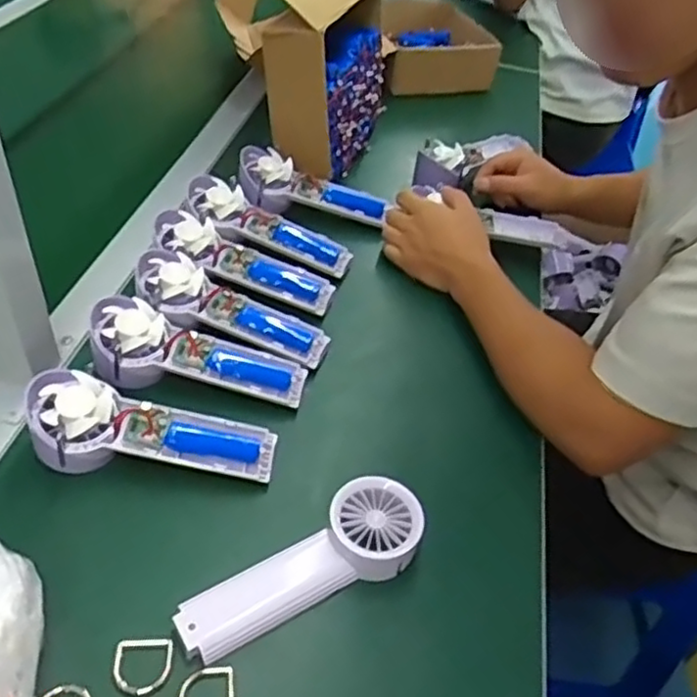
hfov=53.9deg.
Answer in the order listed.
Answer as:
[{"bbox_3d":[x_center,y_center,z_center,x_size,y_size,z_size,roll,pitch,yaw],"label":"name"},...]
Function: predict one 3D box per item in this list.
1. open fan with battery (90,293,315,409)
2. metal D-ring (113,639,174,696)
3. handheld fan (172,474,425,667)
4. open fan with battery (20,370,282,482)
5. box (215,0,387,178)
[{"bbox_3d":[-0.123,0.011,0.561,0.175,0.048,0.056,16,43,-10],"label":"open fan with battery"},{"bbox_3d":[-0.120,0.186,0.402,0.033,0.006,0.030,6,52,-16],"label":"metal D-ring"},{"bbox_3d":[-0.029,0.137,0.444,0.167,0.033,0.056,-18,49,-24],"label":"handheld fan"},{"bbox_3d":[-0.142,0.066,0.499,0.176,0.047,0.056,14,42,-12],"label":"open fan with battery"},{"bbox_3d":[-0.053,-0.391,0.788,0.179,0.280,0.245,13,44,6],"label":"box"}]

